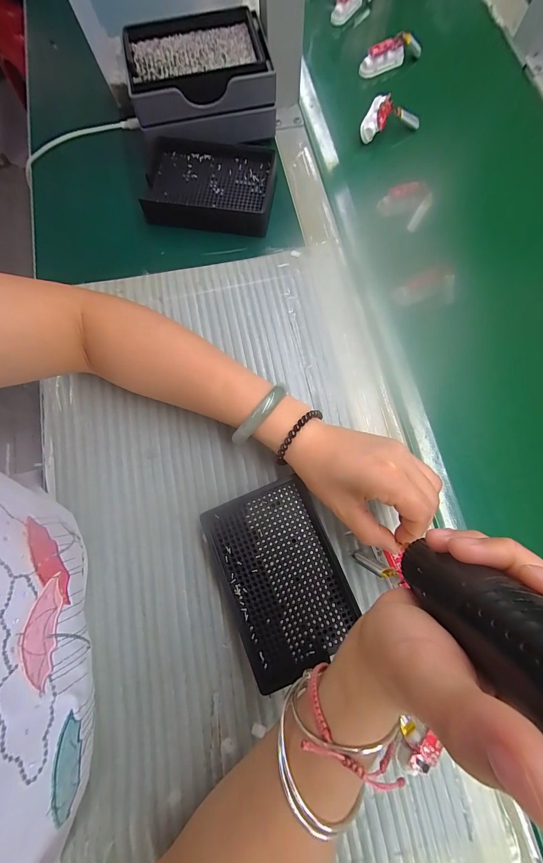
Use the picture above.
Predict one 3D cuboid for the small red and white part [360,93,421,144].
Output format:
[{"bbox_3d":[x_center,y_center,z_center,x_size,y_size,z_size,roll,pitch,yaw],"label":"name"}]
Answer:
[{"bbox_3d":[0.140,-0.381,0.382,0.079,0.027,0.026,-22,77,-4],"label":"small red and white part"}]

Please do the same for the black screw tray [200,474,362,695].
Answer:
[{"bbox_3d":[0.008,0.117,0.263,0.091,0.020,0.137,-23,77,-4],"label":"black screw tray"}]

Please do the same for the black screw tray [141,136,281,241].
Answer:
[{"bbox_3d":[-0.070,-0.277,0.358,0.142,0.028,0.093,7,77,3],"label":"black screw tray"}]

